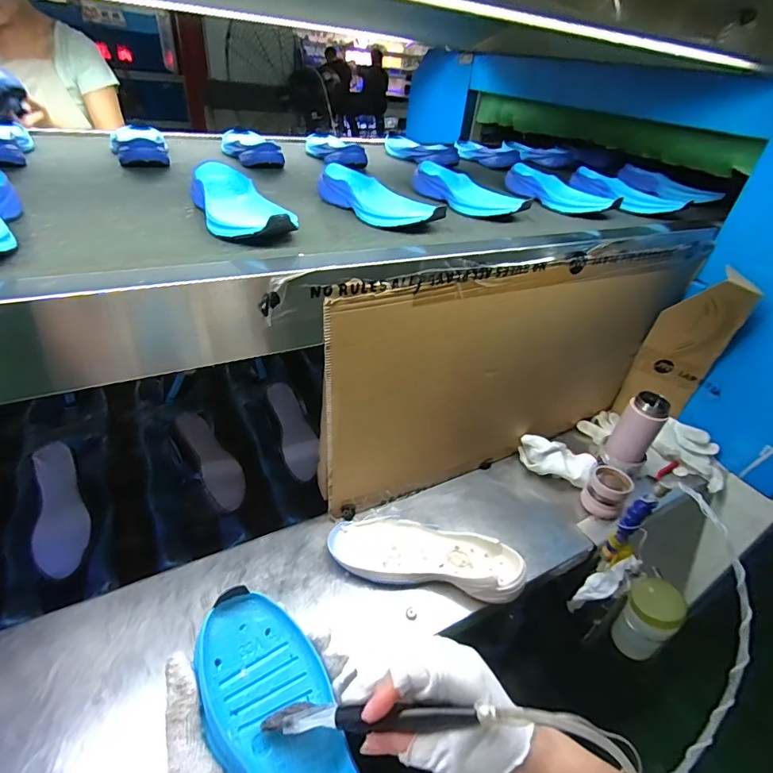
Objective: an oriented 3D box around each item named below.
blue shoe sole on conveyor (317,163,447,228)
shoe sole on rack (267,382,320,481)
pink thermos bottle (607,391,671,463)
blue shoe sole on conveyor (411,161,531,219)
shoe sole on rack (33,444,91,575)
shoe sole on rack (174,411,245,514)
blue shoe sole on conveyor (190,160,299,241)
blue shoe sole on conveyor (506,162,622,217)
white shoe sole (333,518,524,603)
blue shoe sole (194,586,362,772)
[{"bbox_3d":[-0.018,-0.270,0.634,0.074,0.050,0.224,-24,42,-32],"label":"blue shoe sole on conveyor"},{"bbox_3d":[-0.179,0.085,0.870,0.073,0.022,0.197,-14,72,-26],"label":"shoe sole on rack"},{"bbox_3d":[0.458,0.078,0.809,0.067,0.124,0.056,24,40,29],"label":"pink thermos bottle"},{"bbox_3d":[0.131,-0.321,0.721,0.105,0.047,0.222,-10,37,-17],"label":"blue shoe sole on conveyor"},{"bbox_3d":[-0.501,0.183,0.678,0.065,0.020,0.205,-13,66,-25],"label":"shoe sole on rack"},{"bbox_3d":[-0.304,0.119,0.770,0.064,0.030,0.211,-20,56,-33],"label":"shoe sole on rack"},{"bbox_3d":[-0.178,-0.223,0.536,0.088,0.055,0.206,-17,39,-25],"label":"blue shoe sole on conveyor"},{"bbox_3d":[0.311,-0.352,0.798,0.082,0.051,0.222,-14,38,-21],"label":"blue shoe sole on conveyor"},{"bbox_3d":[0.055,0.251,0.656,0.281,0.043,0.101,6,35,6],"label":"white shoe sole"},{"bbox_3d":[-0.068,0.257,0.312,0.080,0.027,0.222,-18,60,-31],"label":"blue shoe sole"}]

